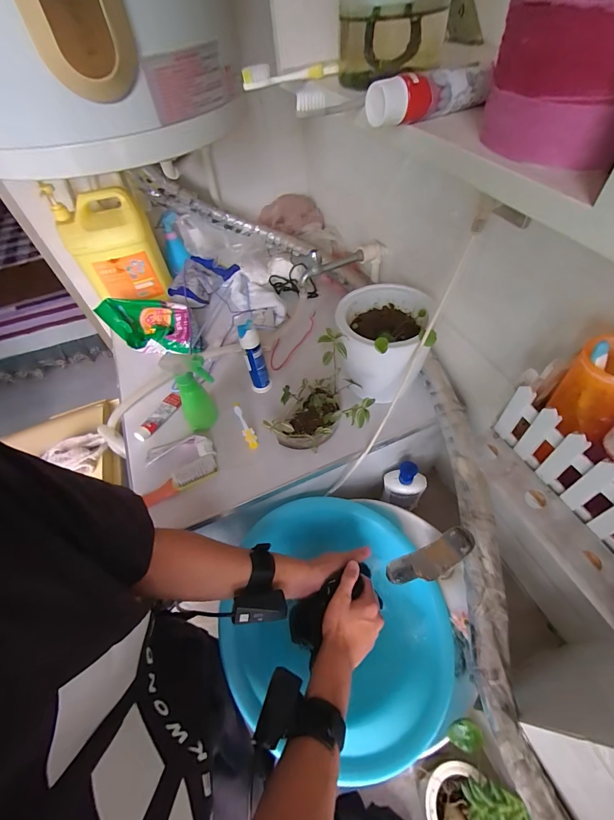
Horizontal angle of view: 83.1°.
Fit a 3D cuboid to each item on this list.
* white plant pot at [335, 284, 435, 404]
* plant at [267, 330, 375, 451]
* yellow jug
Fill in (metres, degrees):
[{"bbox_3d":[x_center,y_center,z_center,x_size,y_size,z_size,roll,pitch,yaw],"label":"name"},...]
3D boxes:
[{"bbox_3d":[0.143,-0.120,0.669,0.162,0.155,0.184,0,52,5],"label":"white plant pot"},{"bbox_3d":[0.014,-0.022,0.629,0.180,0.170,0.144,-5,52,1],"label":"plant"},{"bbox_3d":[-0.469,-0.391,0.851,0.191,0.225,0.110,-6,52,1],"label":"yellow jug"}]

